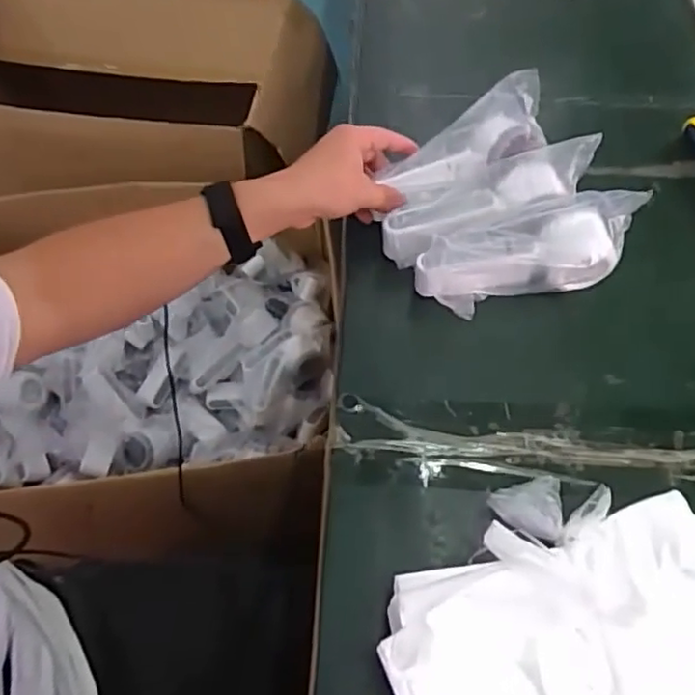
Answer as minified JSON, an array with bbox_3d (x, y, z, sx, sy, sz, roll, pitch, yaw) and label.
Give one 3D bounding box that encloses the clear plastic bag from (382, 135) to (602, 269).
[{"bbox_3d":[0.119,-0.129,0.564,0.192,0.045,0.060,-23,61,8],"label":"clear plastic bag"}]

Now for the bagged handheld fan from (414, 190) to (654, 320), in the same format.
[{"bbox_3d":[0.155,-0.076,0.561,0.191,0.080,0.057,-12,61,-4],"label":"bagged handheld fan"}]

